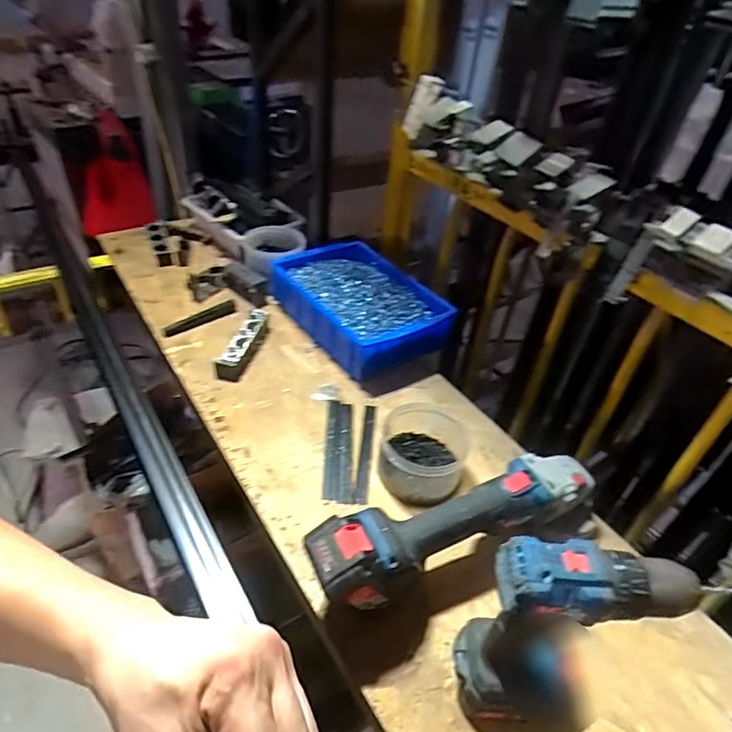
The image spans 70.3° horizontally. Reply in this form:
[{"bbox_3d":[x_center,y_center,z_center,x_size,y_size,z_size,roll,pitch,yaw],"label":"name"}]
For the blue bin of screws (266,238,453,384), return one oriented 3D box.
[{"bbox_3d":[-0.011,-0.115,0.950,0.217,0.079,0.311,-22,49,-29],"label":"blue bin of screws"}]

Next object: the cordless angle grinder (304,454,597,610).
[{"bbox_3d":[0.110,0.177,0.586,0.359,0.109,0.096,-11,44,-19],"label":"cordless angle grinder"}]

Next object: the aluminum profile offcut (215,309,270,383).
[{"bbox_3d":[-0.204,-0.041,0.875,0.035,0.039,0.159,11,41,5],"label":"aluminum profile offcut"}]

